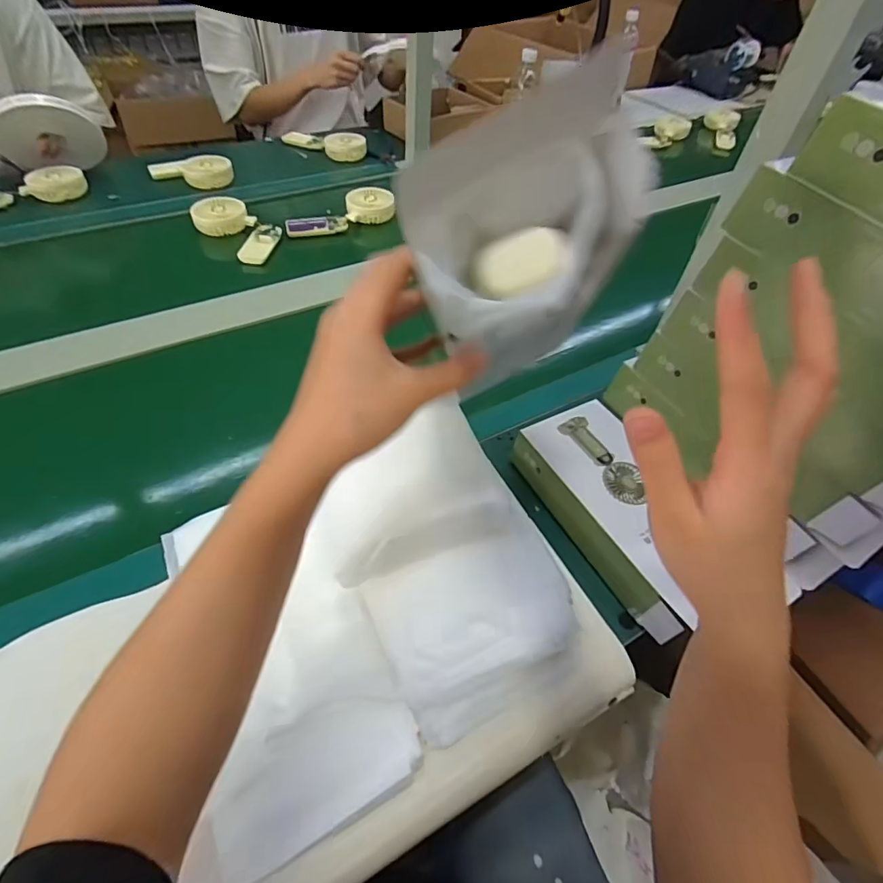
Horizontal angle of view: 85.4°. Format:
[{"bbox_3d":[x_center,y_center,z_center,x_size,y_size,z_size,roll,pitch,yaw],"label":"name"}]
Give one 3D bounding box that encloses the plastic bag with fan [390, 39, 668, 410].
[{"bbox_3d":[0.042,-0.107,0.230,0.084,0.101,0.110,37,57,24],"label":"plastic bag with fan"}]

